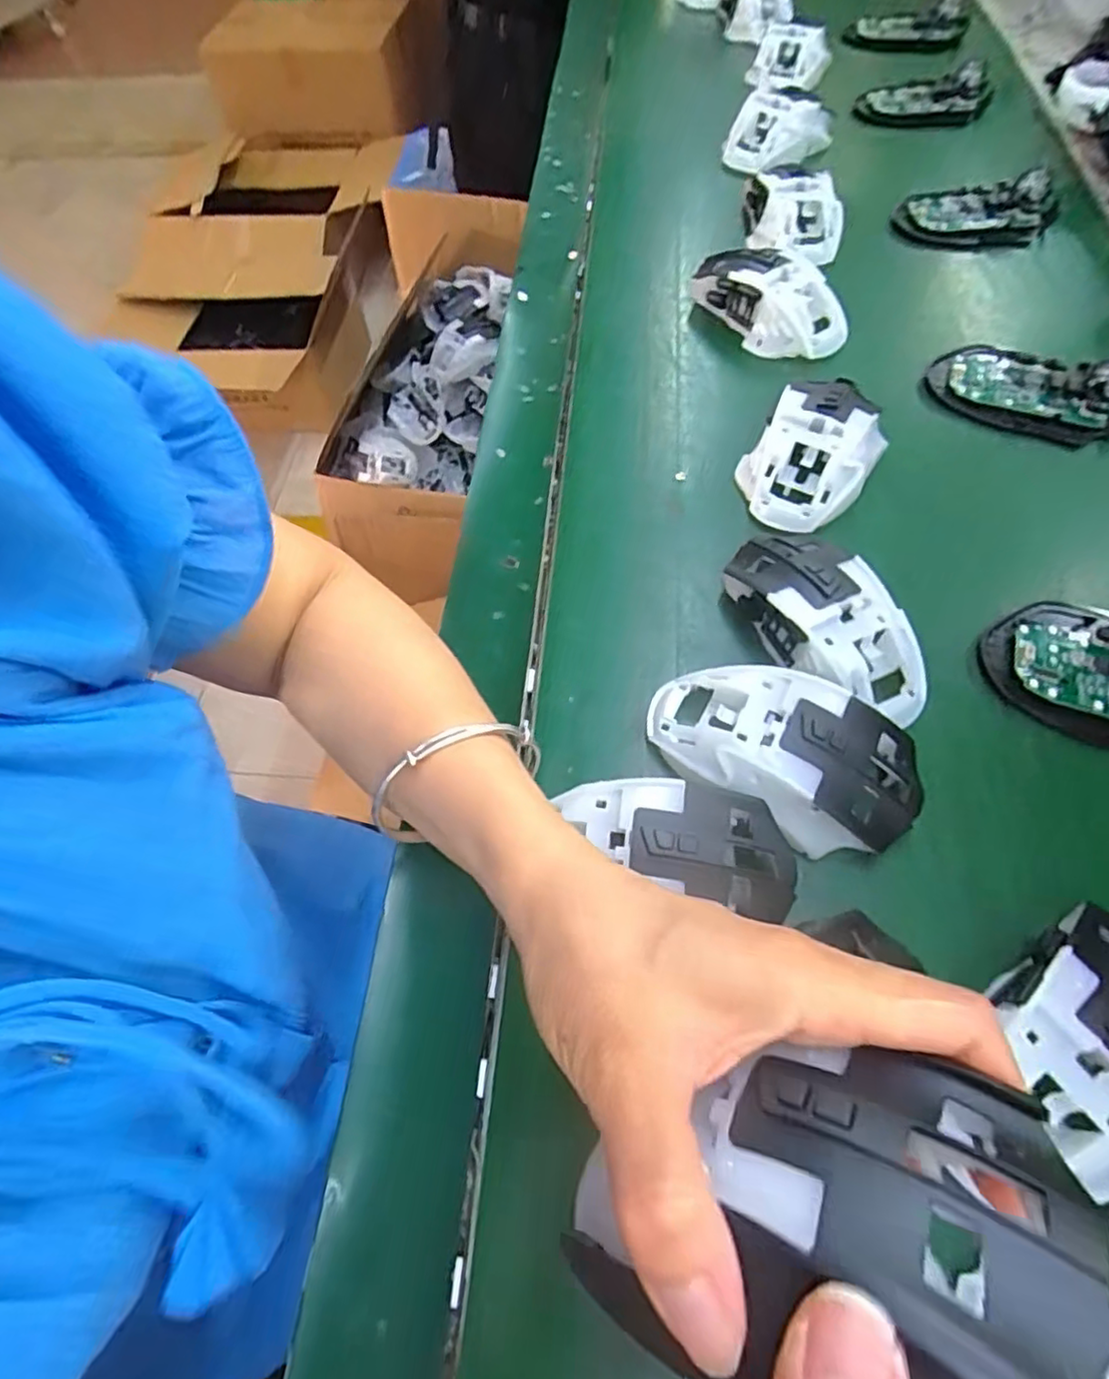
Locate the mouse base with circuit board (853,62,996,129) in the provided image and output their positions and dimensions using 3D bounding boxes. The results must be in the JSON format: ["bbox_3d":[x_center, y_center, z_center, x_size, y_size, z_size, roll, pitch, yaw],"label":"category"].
[{"bbox_3d":[0.334,-0.527,0.579,0.110,0.032,0.060,1,66,4],"label":"mouse base with circuit board"}]

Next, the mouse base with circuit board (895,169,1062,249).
[{"bbox_3d":[0.318,-0.357,0.479,0.111,0.022,0.056,7,66,7],"label":"mouse base with circuit board"}]

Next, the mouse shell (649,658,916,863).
[{"bbox_3d":[0.097,0.030,0.283,0.116,0.039,0.071,22,69,13],"label":"mouse shell"}]

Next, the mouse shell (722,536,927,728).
[{"bbox_3d":[0.129,-0.033,0.314,0.060,0.040,0.114,-24,66,-8],"label":"mouse shell"}]

